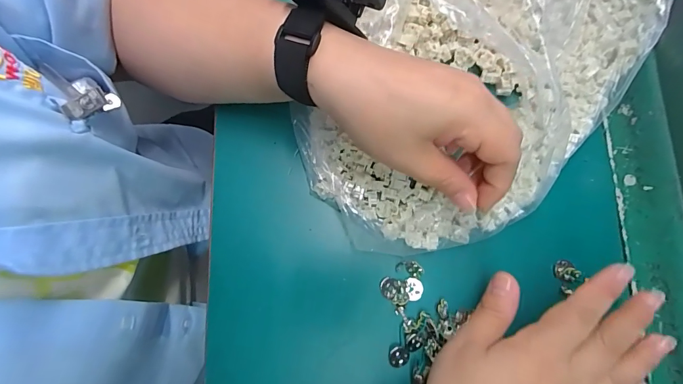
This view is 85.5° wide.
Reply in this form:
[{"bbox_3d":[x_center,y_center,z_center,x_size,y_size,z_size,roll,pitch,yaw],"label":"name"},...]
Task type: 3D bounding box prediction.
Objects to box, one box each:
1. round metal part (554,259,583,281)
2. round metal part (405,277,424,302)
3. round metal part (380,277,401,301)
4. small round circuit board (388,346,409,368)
[{"bbox_3d":[0.162,0.056,0.266,0.012,0.013,0.014,2,80,0],"label":"round metal part"},{"bbox_3d":[0.053,0.071,0.266,0.013,0.004,0.016,12,80,2],"label":"round metal part"},{"bbox_3d":[0.035,0.070,0.267,0.015,0.004,0.016,0,80,0],"label":"round metal part"},{"bbox_3d":[0.040,0.114,0.257,0.014,0.007,0.014,0,80,0],"label":"small round circuit board"}]

